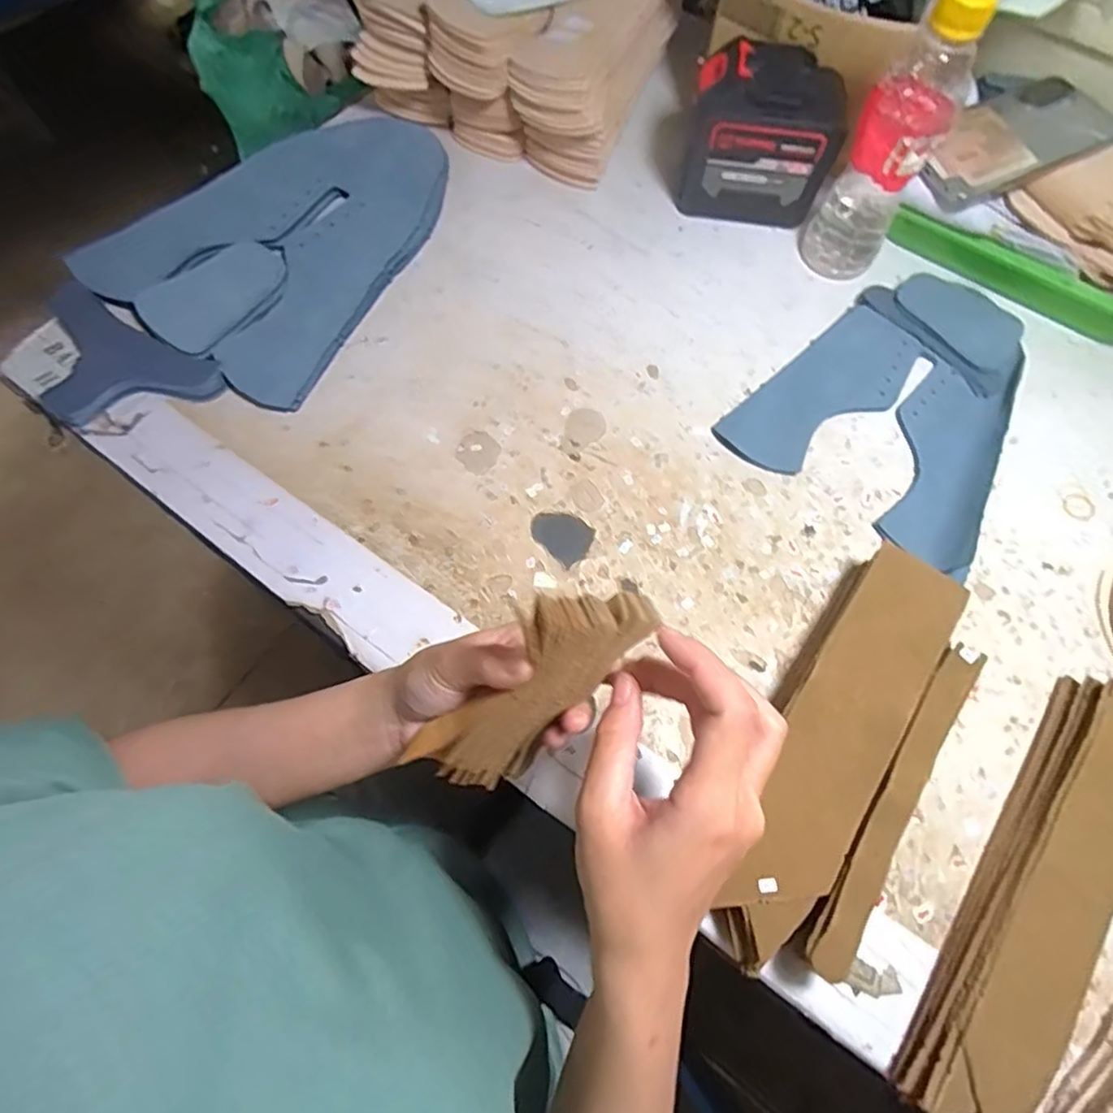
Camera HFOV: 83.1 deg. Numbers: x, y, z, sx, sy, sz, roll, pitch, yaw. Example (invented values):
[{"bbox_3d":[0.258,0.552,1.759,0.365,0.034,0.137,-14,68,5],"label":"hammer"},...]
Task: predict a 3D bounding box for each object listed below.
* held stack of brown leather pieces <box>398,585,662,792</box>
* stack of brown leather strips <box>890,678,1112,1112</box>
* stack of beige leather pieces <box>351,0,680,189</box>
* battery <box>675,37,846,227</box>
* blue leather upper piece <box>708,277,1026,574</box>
[{"bbox_3d":[-0.014,0.062,0.280,0.050,0.140,0.016,19,36,-27],"label":"held stack of brown leather pieces"},{"bbox_3d":[0.254,0.172,0.327,0.043,0.042,0.244,38,71,12],"label":"stack of brown leather strips"},{"bbox_3d":[-0.019,-0.478,0.565,0.216,0.096,0.231,24,69,7],"label":"stack of beige leather pieces"},{"bbox_3d":[0.166,-0.343,0.516,0.114,0.107,0.073,8,68,1],"label":"battery"},{"bbox_3d":[0.258,-0.122,0.468,0.179,0.018,0.228,35,71,11],"label":"blue leather upper piece"}]

